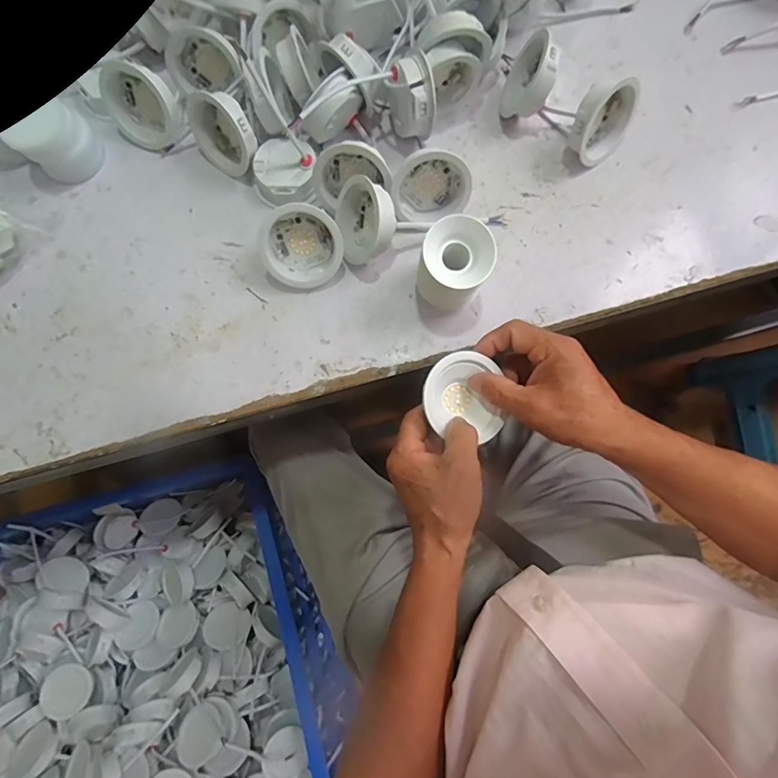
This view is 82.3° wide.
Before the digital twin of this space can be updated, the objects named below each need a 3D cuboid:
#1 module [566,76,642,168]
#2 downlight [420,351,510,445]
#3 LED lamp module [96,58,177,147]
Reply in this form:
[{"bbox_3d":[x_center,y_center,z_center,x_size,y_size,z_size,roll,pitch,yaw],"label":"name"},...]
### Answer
[{"bbox_3d":[0.197,-0.246,0.413,0.047,0.062,0.067,33,81,7],"label":"module"},{"bbox_3d":[0.058,0.007,0.353,0.063,0.028,0.067,-8,79,0],"label":"downlight"},{"bbox_3d":[-0.237,-0.274,0.426,0.072,0.072,0.025,26,56,-2],"label":"LED lamp module"}]

